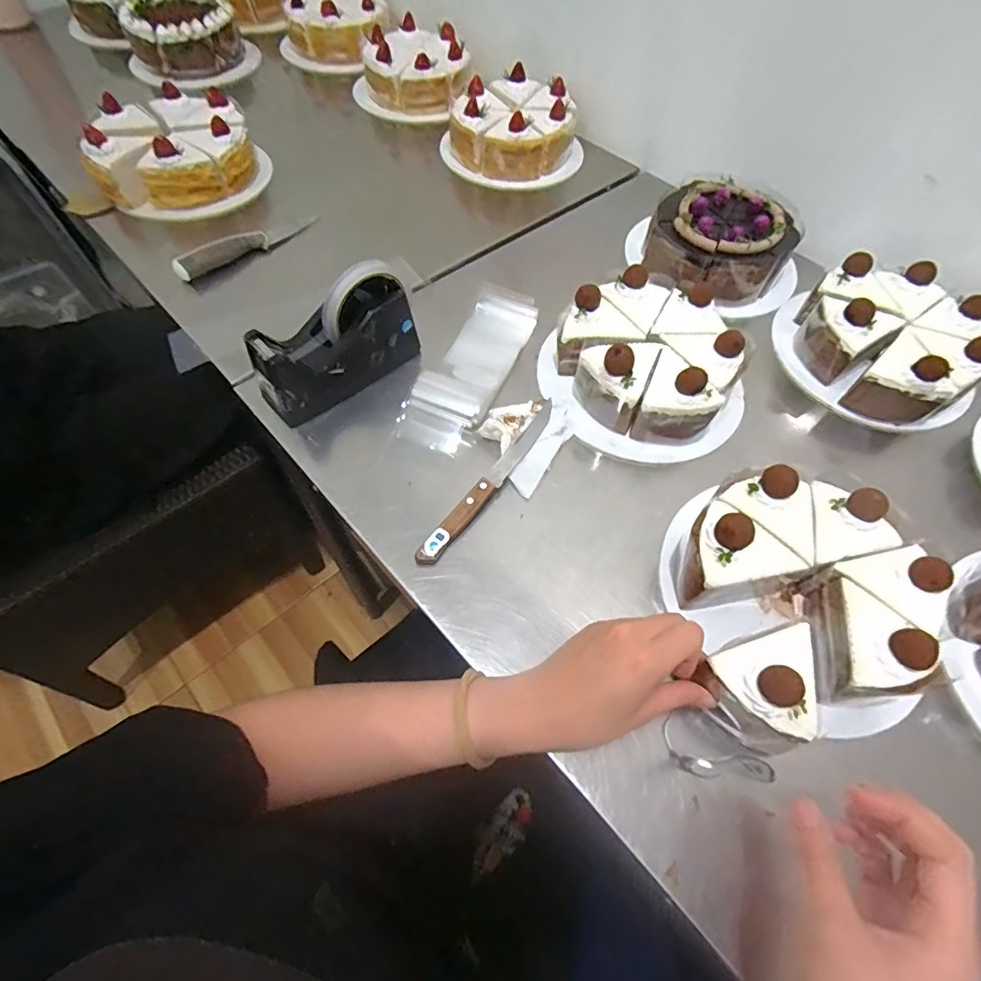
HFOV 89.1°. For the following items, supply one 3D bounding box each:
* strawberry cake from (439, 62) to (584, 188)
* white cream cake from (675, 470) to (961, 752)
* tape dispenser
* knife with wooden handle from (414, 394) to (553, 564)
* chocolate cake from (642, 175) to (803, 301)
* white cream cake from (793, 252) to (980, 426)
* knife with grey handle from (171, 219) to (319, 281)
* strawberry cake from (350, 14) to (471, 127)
[{"bbox_3d":[0.032,-0.522,0.720,0.181,0.079,0.161,40,66,18],"label":"strawberry cake"},{"bbox_3d":[0.225,0.073,0.374,0.183,0.068,0.176,-16,62,-12],"label":"white cream cake"},{"bbox_3d":[-0.148,-0.142,0.477,0.163,0.096,0.052,-32,66,-19],"label":"tape dispenser"},{"bbox_3d":[0.003,-0.011,0.449,0.018,0.011,0.197,34,64,16],"label":"knife with wooden handle"},{"bbox_3d":[0.269,-0.291,0.595,0.162,0.059,0.191,26,62,12],"label":"chocolate cake"},{"bbox_3d":[0.426,-0.160,0.525,0.150,0.073,0.178,-7,61,-7],"label":"white cream cake"},{"bbox_3d":[-0.304,-0.312,0.627,0.185,0.030,0.025,-37,68,-21],"label":"knife with grey handle"},{"bbox_3d":[-0.132,-0.680,0.814,0.184,0.084,0.161,-5,60,-6],"label":"strawberry cake"}]

